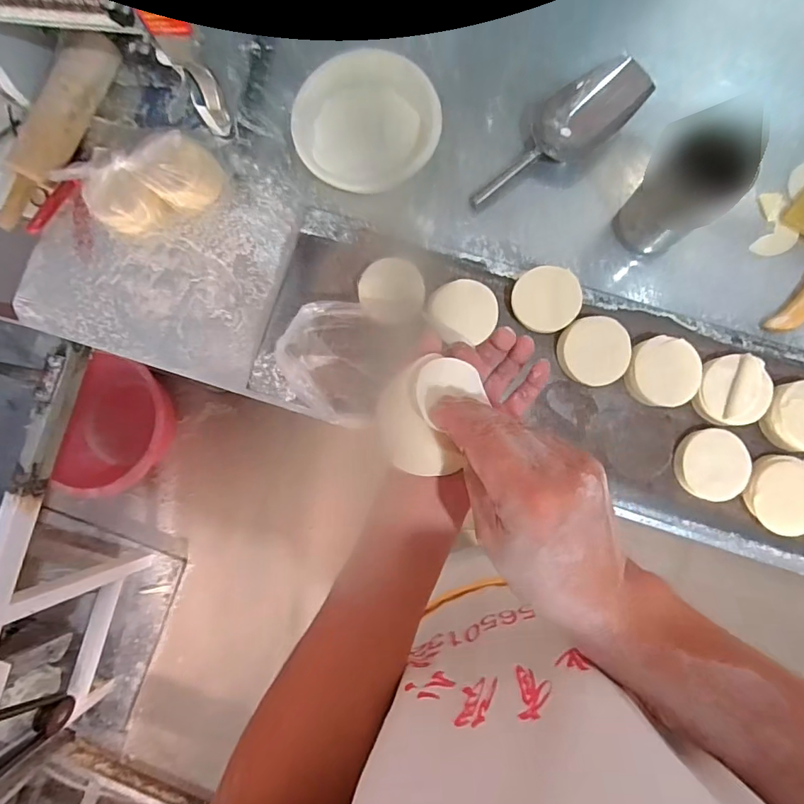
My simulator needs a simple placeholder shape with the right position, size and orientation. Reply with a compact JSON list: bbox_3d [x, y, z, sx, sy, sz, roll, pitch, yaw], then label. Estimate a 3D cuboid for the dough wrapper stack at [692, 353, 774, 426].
[{"bbox_3d":[0.420,-0.014,0.616,0.086,0.035,0.085,-9,84,1],"label":"dough wrapper stack"}]

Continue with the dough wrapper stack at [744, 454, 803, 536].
[{"bbox_3d":[0.476,0.116,0.597,0.088,0.018,0.097,-12,84,1],"label":"dough wrapper stack"}]

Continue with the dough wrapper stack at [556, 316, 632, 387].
[{"bbox_3d":[0.248,-0.064,0.624,0.084,0.034,0.084,-10,84,1],"label":"dough wrapper stack"}]

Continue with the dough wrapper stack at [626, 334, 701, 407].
[{"bbox_3d":[0.335,-0.037,0.620,0.086,0.033,0.091,-34,84,-1],"label":"dough wrapper stack"}]

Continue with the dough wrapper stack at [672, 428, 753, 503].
[{"bbox_3d":[0.396,0.080,0.616,0.084,0.021,0.087,-9,84,1],"label":"dough wrapper stack"}]

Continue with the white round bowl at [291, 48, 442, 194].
[{"bbox_3d":[-0.050,-0.383,0.666,0.196,0.056,0.180,-16,84,1],"label":"white round bowl"}]

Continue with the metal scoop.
[{"bbox_3d":[0.210,-0.362,0.657,0.277,0.056,0.079,-40,84,-2],"label":"metal scoop"}]

